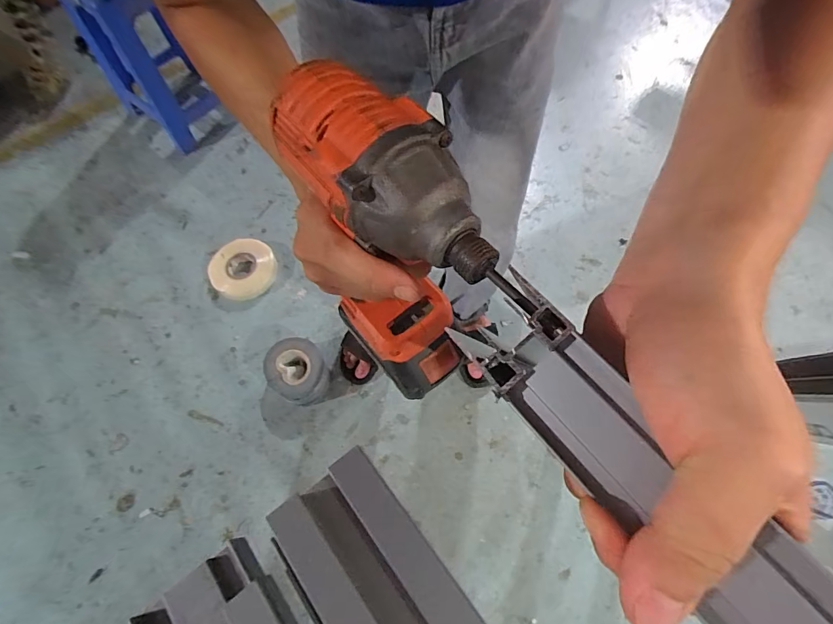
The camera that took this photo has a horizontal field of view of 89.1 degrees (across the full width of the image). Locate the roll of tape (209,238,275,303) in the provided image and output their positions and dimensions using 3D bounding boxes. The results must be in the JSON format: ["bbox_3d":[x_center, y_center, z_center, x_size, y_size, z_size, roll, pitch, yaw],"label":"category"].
[{"bbox_3d":[-0.516,-0.129,1.260,0.187,0.028,0.197,-1,64,2],"label":"roll of tape"}]

